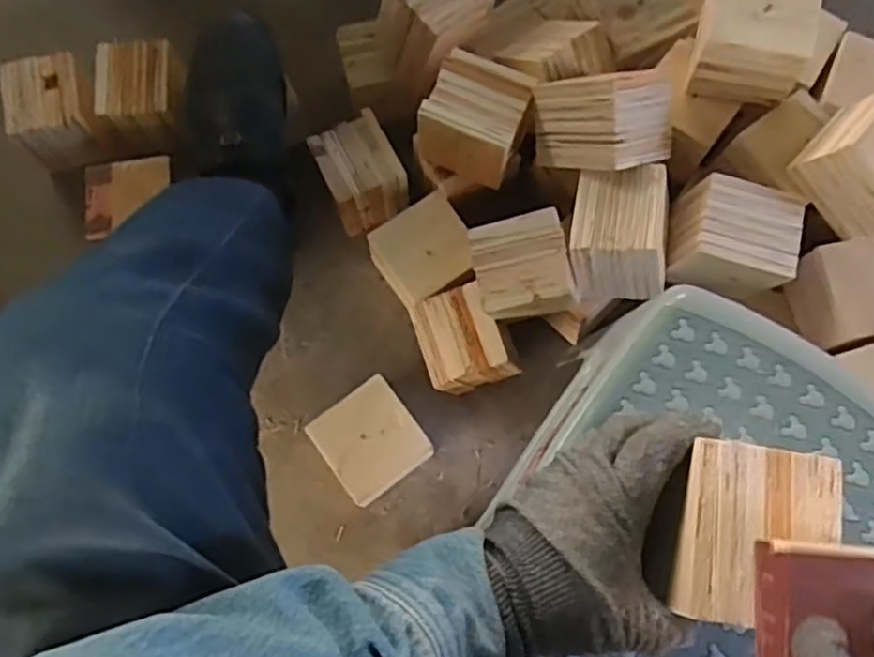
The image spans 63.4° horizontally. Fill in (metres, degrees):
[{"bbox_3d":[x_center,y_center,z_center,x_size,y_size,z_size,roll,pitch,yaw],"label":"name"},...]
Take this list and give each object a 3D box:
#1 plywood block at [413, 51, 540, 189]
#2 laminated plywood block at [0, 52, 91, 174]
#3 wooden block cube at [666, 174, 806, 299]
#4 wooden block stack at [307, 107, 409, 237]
[{"bbox_3d":[0.043,-0.218,0.752,0.100,0.095,0.089,28,77,7],"label":"plywood block"},{"bbox_3d":[-0.501,-0.282,0.918,0.097,0.078,0.125,-18,76,-5],"label":"laminated plywood block"},{"bbox_3d":[0.285,-0.085,0.678,0.102,0.067,0.091,12,75,3],"label":"wooden block cube"},{"bbox_3d":[-0.088,-0.179,0.822,0.085,0.069,0.104,-25,76,-6],"label":"wooden block stack"}]

